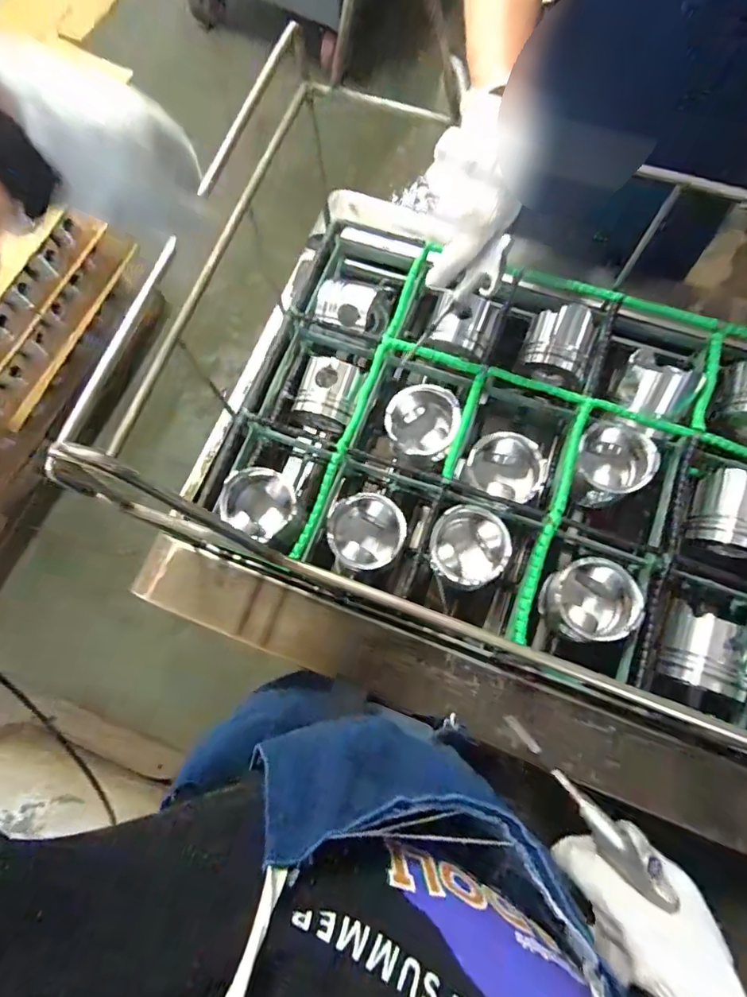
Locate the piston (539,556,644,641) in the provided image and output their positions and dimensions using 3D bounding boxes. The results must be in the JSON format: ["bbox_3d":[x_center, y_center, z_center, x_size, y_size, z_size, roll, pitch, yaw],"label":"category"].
[{"bbox_3d":[0.255,0.123,0.607,0.091,0.096,0.087,0,75,2],"label":"piston"}]

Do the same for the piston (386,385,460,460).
[{"bbox_3d":[0.061,-0.097,0.643,0.089,0.060,0.088,14,76,5],"label":"piston"}]

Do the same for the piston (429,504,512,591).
[{"bbox_3d":[0.113,0.062,0.608,0.089,0.061,0.090,22,77,7],"label":"piston"}]

